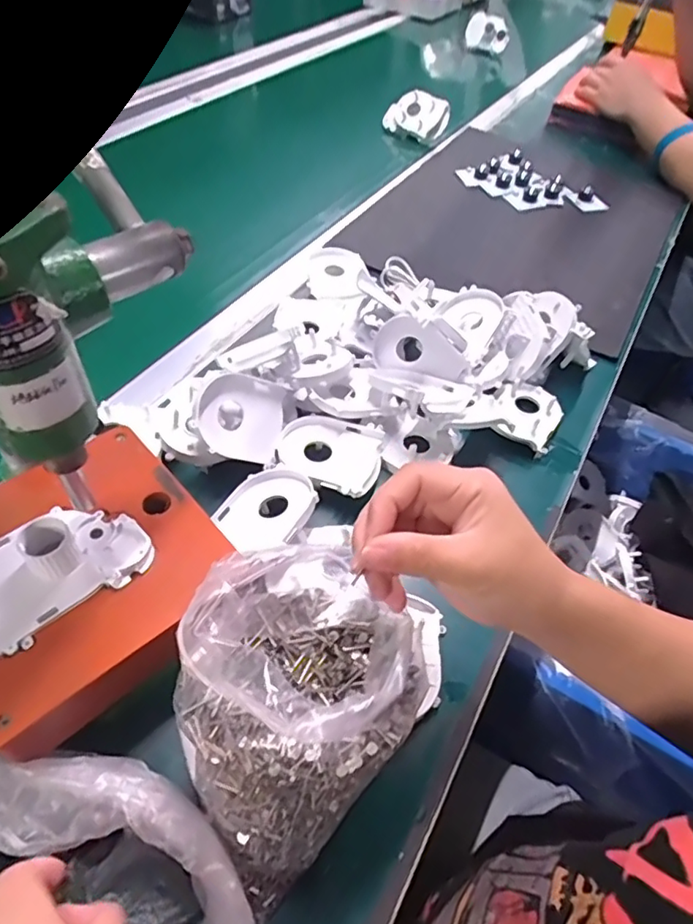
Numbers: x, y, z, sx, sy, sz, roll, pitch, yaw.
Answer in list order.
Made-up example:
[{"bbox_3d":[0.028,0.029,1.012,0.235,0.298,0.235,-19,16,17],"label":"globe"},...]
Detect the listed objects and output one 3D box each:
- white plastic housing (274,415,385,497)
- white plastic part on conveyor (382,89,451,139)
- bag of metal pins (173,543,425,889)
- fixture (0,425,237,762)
[{"bbox_3d":[-0.014,-0.006,0.465,0.083,0.013,0.068,17,50,9],"label":"white plastic housing"},{"bbox_3d":[0.113,-0.559,0.909,0.112,0.063,0.018,30,15,24],"label":"white plastic part on conveyor"},{"bbox_3d":[-0.025,0.116,0.289,0.106,0.103,0.123,38,56,24],"label":"bag of metal pins"},{"bbox_3d":[-0.161,0.066,0.340,0.154,0.043,0.163,-34,60,-29],"label":"fixture"}]

